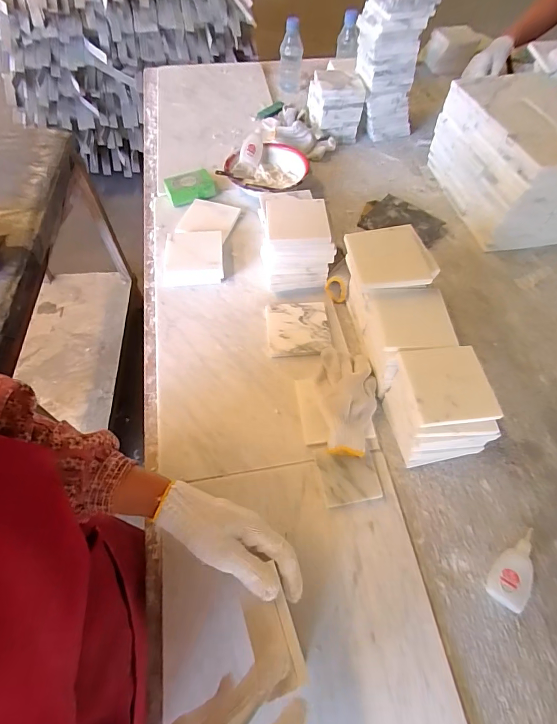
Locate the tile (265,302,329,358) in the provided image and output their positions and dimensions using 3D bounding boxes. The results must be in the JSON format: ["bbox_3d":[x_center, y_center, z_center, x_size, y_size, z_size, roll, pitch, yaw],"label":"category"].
[{"bbox_3d":[0.031,-0.055,0.637,0.099,0.008,0.102,0,59,-3],"label":"tile"}]

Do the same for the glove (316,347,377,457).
[{"bbox_3d":[0.097,0.050,0.558,0.088,0.049,0.178,7,46,2],"label":"glove"}]

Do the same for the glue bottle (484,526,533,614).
[{"bbox_3d":[0.287,0.247,0.473,0.043,0.020,0.096,32,62,16],"label":"glue bottle"}]

